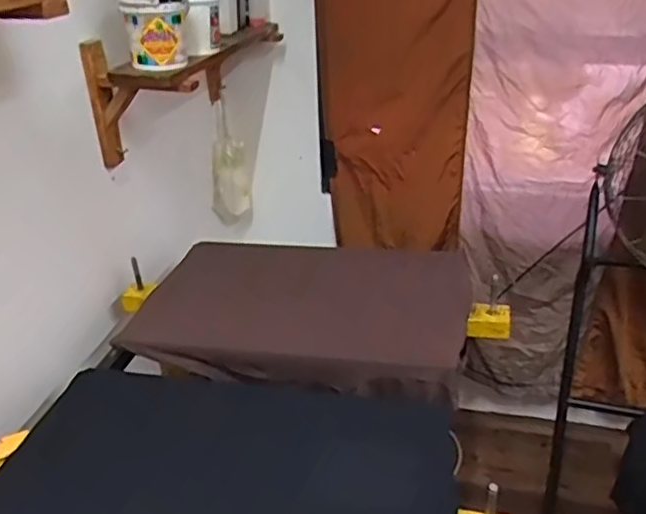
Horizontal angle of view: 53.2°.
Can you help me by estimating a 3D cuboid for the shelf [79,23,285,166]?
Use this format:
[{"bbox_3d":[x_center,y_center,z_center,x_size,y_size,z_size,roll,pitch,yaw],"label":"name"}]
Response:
[{"bbox_3d":[-0.290,-0.403,1.482,0.231,0.225,0.598,5,28,12],"label":"shelf"}]

